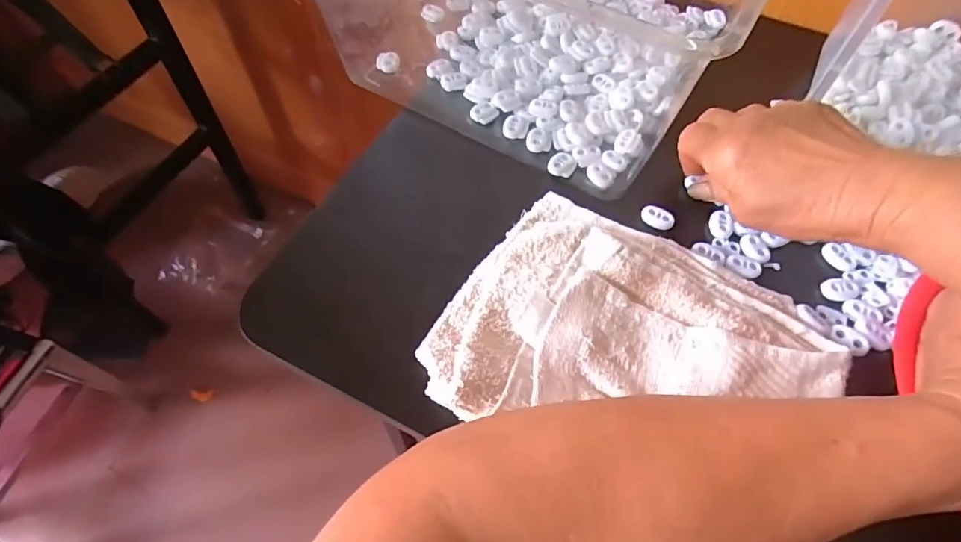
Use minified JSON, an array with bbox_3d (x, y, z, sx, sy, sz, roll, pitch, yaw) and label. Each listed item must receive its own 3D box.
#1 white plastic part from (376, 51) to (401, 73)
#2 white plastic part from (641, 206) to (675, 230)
[{"bbox_3d":[-0.079,-0.178,0.421,0.020,0.010,0.015,-13,61,-9],"label":"white plastic part"},{"bbox_3d":[0.125,-0.037,0.346,0.023,0.005,0.014,29,63,15],"label":"white plastic part"}]

